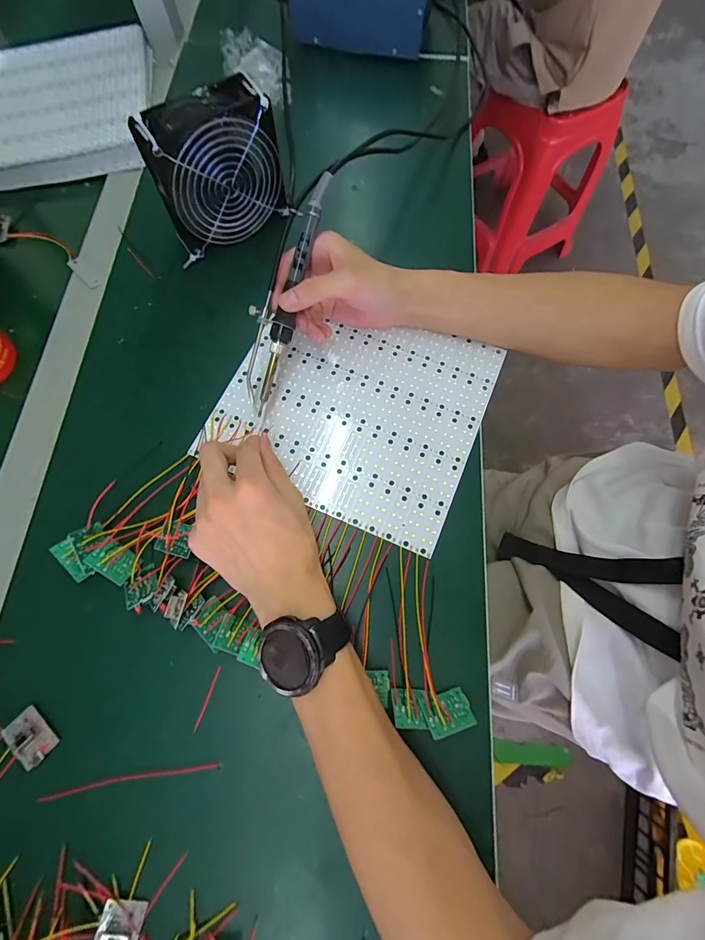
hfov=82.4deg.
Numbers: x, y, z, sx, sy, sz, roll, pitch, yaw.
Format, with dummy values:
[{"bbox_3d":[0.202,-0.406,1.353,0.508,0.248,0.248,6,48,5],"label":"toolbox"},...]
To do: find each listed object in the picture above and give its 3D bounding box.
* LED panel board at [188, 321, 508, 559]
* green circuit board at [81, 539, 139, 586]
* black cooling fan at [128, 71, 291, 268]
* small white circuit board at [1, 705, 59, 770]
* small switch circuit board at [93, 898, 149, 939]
[{"bbox_3d":[0.002,-0.063,0.390,0.235,0.004,0.213,23,73,6],"label":"LED panel board"},{"bbox_3d":[-0.196,0.074,0.330,0.034,0.004,0.026,39,55,-11],"label":"green circuit board"},{"bbox_3d":[-0.132,-0.286,0.396,0.121,0.120,0.056,-39,77,-13],"label":"black cooling fan"},{"bbox_3d":[-0.237,0.196,0.295,0.037,0.006,0.025,41,76,11],"label":"small white circuit board"},{"bbox_3d":[-0.151,0.299,0.254,0.028,0.012,0.035,9,72,1],"label":"small switch circuit board"}]

